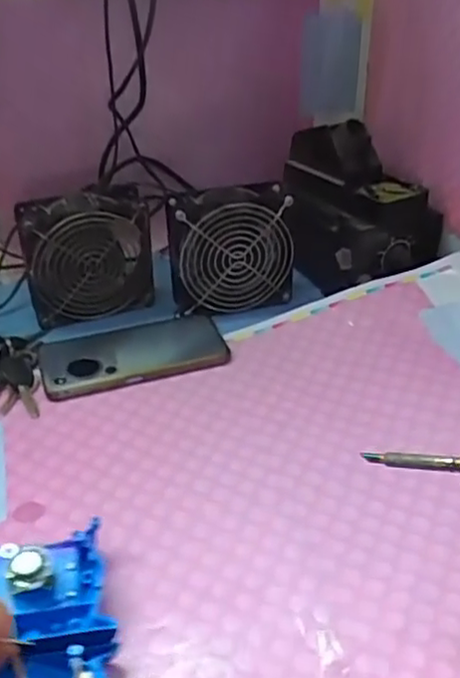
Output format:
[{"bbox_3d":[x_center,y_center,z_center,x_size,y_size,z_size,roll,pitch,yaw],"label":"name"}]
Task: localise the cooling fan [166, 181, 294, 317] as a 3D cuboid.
[{"bbox_3d":[0.001,-0.090,0.656,0.122,0.116,0.052,-11,38,-14],"label":"cooling fan"}]

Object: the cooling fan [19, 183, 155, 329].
[{"bbox_3d":[-0.138,-0.082,0.647,0.124,0.113,0.053,-13,38,-17],"label":"cooling fan"}]

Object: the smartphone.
[{"bbox_3d":[-0.091,0.009,0.614,0.169,0.011,0.083,-11,36,-14],"label":"smartphone"}]

